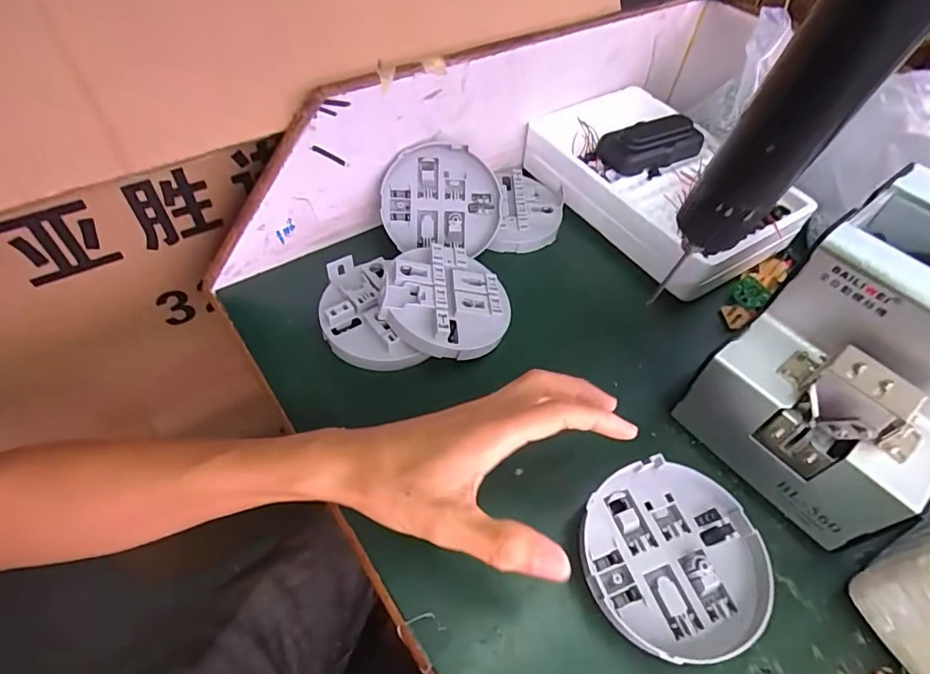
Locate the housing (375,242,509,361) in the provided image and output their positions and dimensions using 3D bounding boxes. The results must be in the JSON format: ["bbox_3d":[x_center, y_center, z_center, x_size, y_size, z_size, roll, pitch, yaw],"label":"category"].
[{"bbox_3d":[-0.014,-0.030,0.382,0.096,0.022,0.091,32,53,3],"label":"housing"}]

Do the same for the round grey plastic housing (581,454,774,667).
[{"bbox_3d":[0.119,0.129,0.291,0.105,0.026,0.100,2,52,-3],"label":"round grey plastic housing"}]

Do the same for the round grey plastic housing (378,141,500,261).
[{"bbox_3d":[-0.020,-0.122,0.439,0.103,0.014,0.092,4,95,-7],"label":"round grey plastic housing"}]

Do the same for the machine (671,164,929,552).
[{"bbox_3d":[0.254,0.016,0.313,0.171,0.151,0.121,-30,60,-25],"label":"machine"}]

